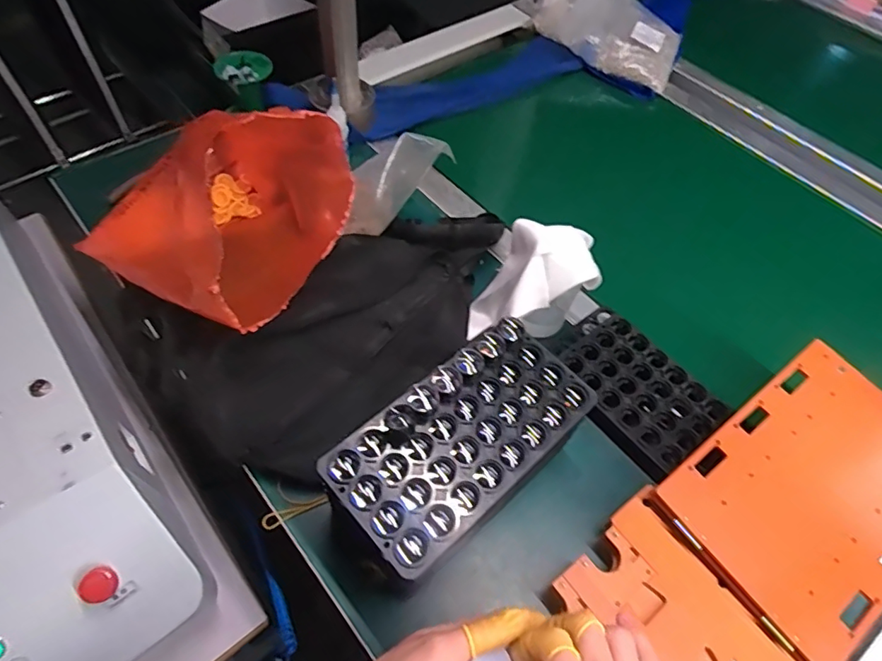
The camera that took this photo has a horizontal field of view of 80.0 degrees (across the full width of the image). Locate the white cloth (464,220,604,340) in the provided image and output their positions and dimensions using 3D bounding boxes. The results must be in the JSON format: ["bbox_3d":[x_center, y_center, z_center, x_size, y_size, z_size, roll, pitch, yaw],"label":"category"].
[{"bbox_3d":[0.093,-0.045,0.508,0.115,0.095,0.094,15,57,5],"label":"white cloth"}]

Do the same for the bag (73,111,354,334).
[{"bbox_3d":[-0.211,-0.135,0.511,0.255,0.142,0.214,32,60,16],"label":"bag"}]

